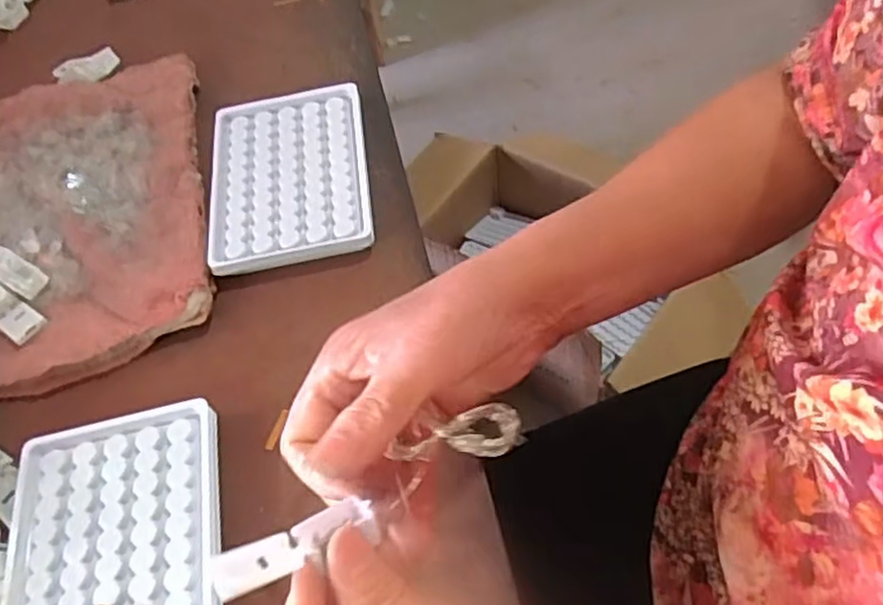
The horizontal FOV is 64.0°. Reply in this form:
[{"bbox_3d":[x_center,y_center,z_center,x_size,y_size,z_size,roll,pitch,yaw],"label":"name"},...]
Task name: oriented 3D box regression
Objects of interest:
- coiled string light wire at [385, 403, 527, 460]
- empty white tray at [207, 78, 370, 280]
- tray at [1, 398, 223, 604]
[{"bbox_3d":[0.007,0.050,0.266,0.046,0.005,0.021,-12,57,-7],"label":"coiled string light wire"},{"bbox_3d":[-0.093,-0.079,0.432,0.095,0.016,0.128,-11,58,2],"label":"empty white tray"},{"bbox_3d":[-0.148,0.113,0.316,0.096,0.012,0.130,-15,58,-1],"label":"tray"}]

